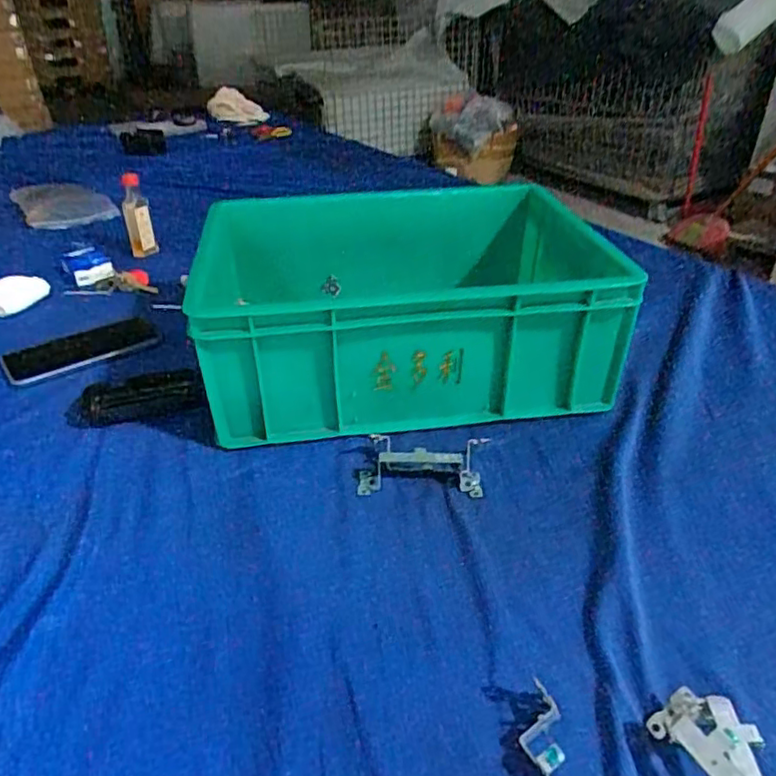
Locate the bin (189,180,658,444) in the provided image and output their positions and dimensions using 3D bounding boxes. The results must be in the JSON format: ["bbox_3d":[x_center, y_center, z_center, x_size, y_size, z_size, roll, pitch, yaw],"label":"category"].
[{"bbox_3d":[0.004,-0.107,0.697,0.403,0.144,0.333,-6,33,-7],"label":"bin"}]

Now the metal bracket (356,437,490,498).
[{"bbox_3d":[0.032,0.066,0.544,0.118,0.028,0.058,-4,33,-4],"label":"metal bracket"}]

